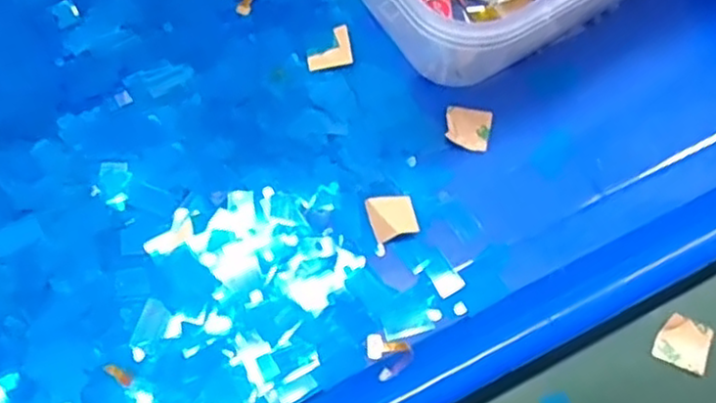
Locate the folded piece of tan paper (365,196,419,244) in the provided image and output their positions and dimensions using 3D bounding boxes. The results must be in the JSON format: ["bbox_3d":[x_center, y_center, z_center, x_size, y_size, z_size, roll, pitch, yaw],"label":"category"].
[{"bbox_3d":[0.011,0.005,0.221,0.014,0.006,0.014,-13,68,-3],"label":"folded piece of tan paper"}]

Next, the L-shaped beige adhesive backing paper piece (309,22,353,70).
[{"bbox_3d":[-0.010,-0.053,0.241,0.015,0.004,0.015,-12,68,-3],"label":"L-shaped beige adhesive backing paper piece"}]

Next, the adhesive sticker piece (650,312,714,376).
[{"bbox_3d":[0.099,0.042,0.214,0.015,0.004,0.015,21,70,12],"label":"adhesive sticker piece"}]

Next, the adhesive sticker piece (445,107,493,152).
[{"bbox_3d":[0.037,-0.025,0.234,0.015,0.004,0.015,8,69,5],"label":"adhesive sticker piece"}]

